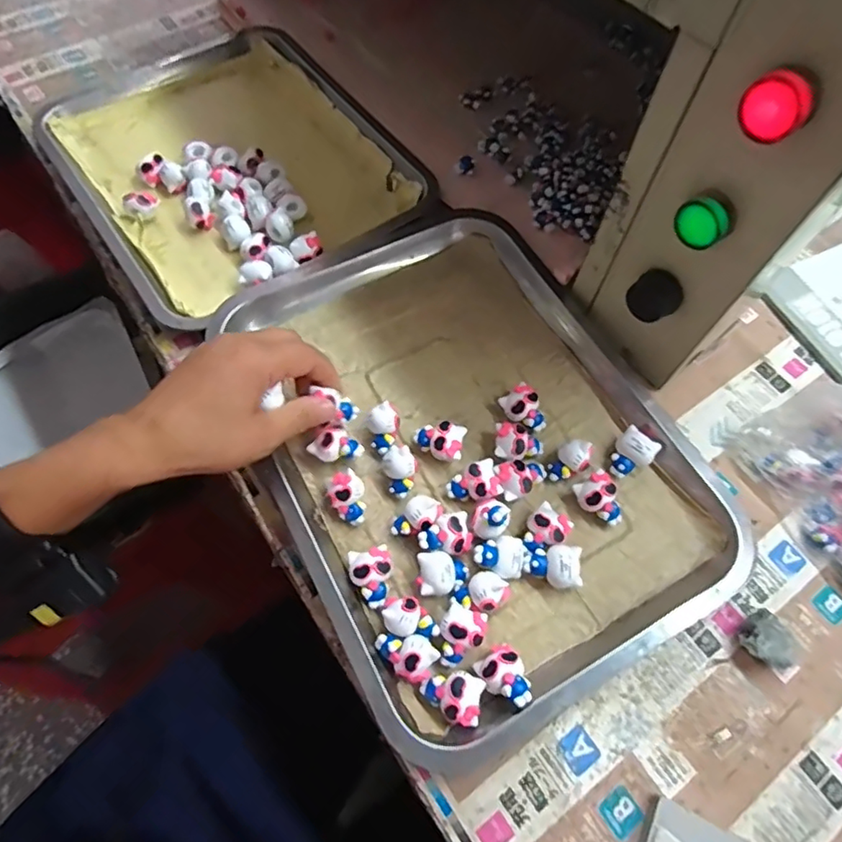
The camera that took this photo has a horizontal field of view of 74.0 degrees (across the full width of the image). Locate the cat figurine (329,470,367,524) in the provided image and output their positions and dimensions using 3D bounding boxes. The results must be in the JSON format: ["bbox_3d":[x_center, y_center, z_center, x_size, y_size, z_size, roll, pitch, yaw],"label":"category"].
[{"bbox_3d":[-0.047,0.050,0.363,0.022,0.023,0.030,-17,66,-9],"label":"cat figurine"}]

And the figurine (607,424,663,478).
[{"bbox_3d":[0.147,0.024,0.392,0.026,0.020,0.033,42,71,17],"label":"figurine"}]

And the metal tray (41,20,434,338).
[{"bbox_3d":[-0.175,-0.243,0.523,0.271,0.030,0.325,-33,69,-15],"label":"metal tray"}]

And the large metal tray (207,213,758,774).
[{"bbox_3d":[0.031,0.008,0.392,0.272,0.031,0.341,-27,68,-13],"label":"large metal tray"}]

